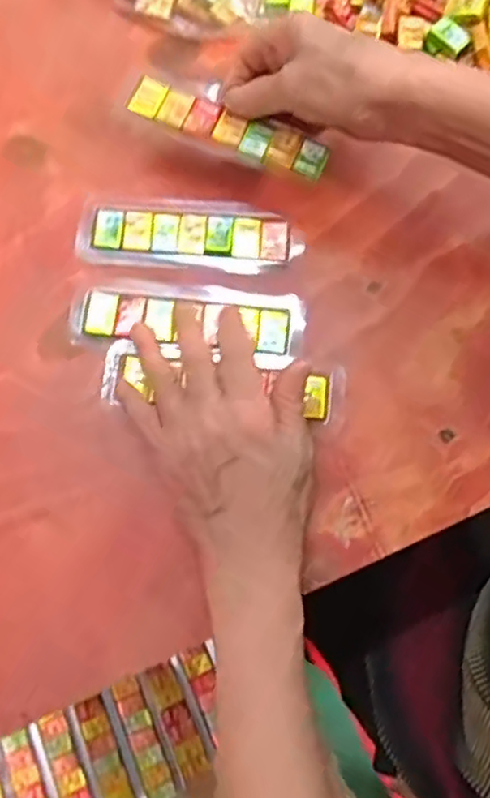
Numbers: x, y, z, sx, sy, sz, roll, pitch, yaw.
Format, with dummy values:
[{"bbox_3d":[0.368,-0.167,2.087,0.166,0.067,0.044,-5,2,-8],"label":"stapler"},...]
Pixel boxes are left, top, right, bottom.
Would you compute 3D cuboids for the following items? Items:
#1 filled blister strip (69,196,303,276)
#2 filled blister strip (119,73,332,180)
[{"bbox_3d":[-0.035,-0.102,0.399,0.134,0.007,0.042,6,76,0],"label":"filled blister strip"},{"bbox_3d":[-0.010,-0.160,0.380,0.121,0.006,0.032,22,76,1],"label":"filled blister strip"}]

